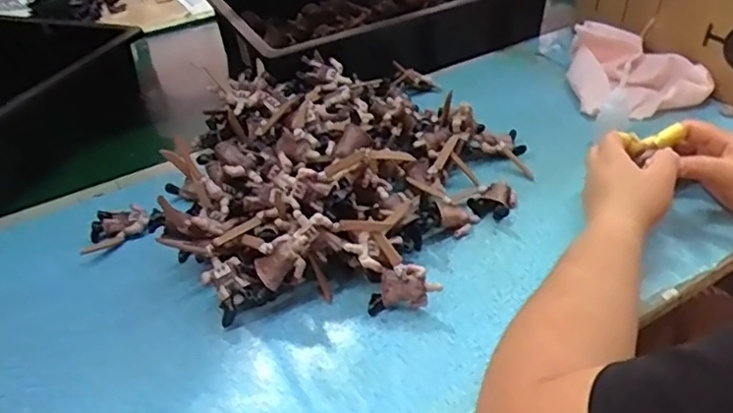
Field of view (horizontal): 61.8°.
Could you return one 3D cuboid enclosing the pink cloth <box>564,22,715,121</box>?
[{"bbox_3d":[0.321,-0.167,0.753,0.151,0.072,0.147,-6,38,-3],"label":"pink cloth"}]

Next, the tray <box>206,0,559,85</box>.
[{"bbox_3d":[0.012,-0.296,0.912,0.424,0.084,0.380,-21,41,-21],"label":"tray"}]

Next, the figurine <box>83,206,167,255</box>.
[{"bbox_3d":[-0.246,0.019,0.612,0.077,0.023,0.041,-21,41,-21],"label":"figurine"}]

